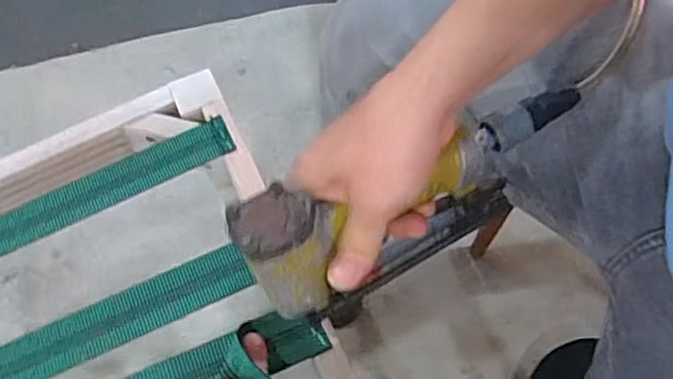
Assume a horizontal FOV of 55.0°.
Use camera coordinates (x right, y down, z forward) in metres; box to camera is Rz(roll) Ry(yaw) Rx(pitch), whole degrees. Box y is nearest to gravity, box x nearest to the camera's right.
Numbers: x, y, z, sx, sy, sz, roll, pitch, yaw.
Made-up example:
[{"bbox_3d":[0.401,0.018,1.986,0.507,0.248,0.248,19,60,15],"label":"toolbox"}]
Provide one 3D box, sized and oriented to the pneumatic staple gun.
[{"bbox_3d":[0.049,0.019,0.449,0.243,0.124,0.058,-20,58,-21],"label":"pneumatic staple gun"}]

